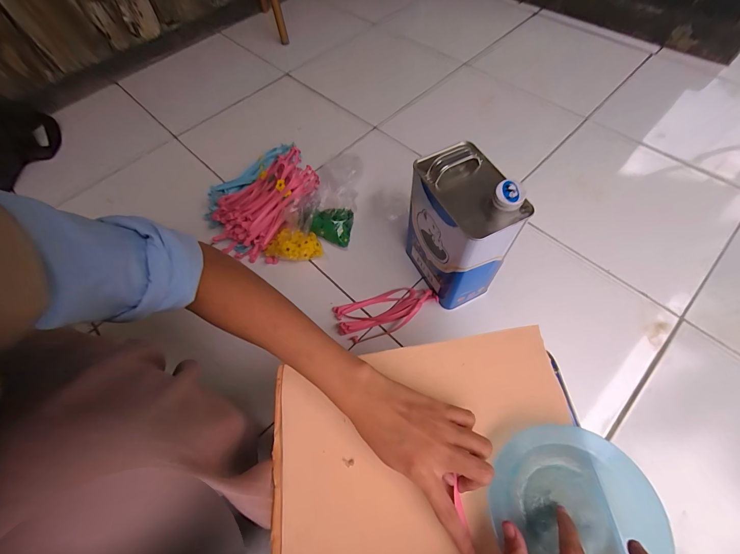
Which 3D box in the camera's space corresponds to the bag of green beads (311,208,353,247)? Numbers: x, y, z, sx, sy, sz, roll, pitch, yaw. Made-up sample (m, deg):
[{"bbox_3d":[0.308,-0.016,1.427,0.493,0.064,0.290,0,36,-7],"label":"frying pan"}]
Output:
[{"bbox_3d":[-0.081,-0.114,0.718,0.083,0.050,0.078,11,63,9],"label":"bag of green beads"}]

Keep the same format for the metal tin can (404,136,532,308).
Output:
[{"bbox_3d":[0.147,-0.077,0.553,0.106,0.256,0.168,-23,63,-9],"label":"metal tin can"}]

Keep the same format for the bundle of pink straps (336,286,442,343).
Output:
[{"bbox_3d":[0.034,0.066,0.622,0.194,0.026,0.081,-15,62,-5],"label":"bundle of pink straps"}]

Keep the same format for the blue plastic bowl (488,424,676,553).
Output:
[{"bbox_3d":[0.167,0.188,0.265,0.121,0.026,0.115,-1,62,2],"label":"blue plastic bowl"}]

